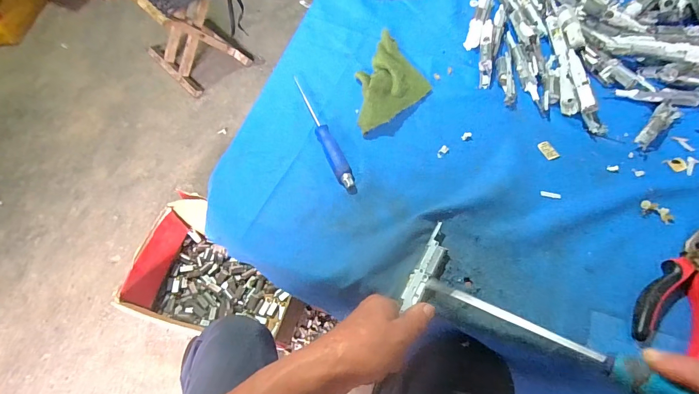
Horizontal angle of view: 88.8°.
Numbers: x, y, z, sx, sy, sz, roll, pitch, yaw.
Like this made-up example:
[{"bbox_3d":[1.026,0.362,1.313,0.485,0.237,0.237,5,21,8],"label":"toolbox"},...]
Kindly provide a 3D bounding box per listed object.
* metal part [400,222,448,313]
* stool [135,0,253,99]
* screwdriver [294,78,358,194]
[{"bbox_3d":[0.080,0.072,0.363,0.022,0.012,0.099,27,62,13],"label":"metal part"},{"bbox_3d":[-0.584,-0.618,1.290,0.311,0.316,0.276,39,67,18],"label":"stool"},{"bbox_3d":[-0.034,-0.081,0.448,0.018,0.017,0.186,-20,64,-12],"label":"screwdriver"}]

